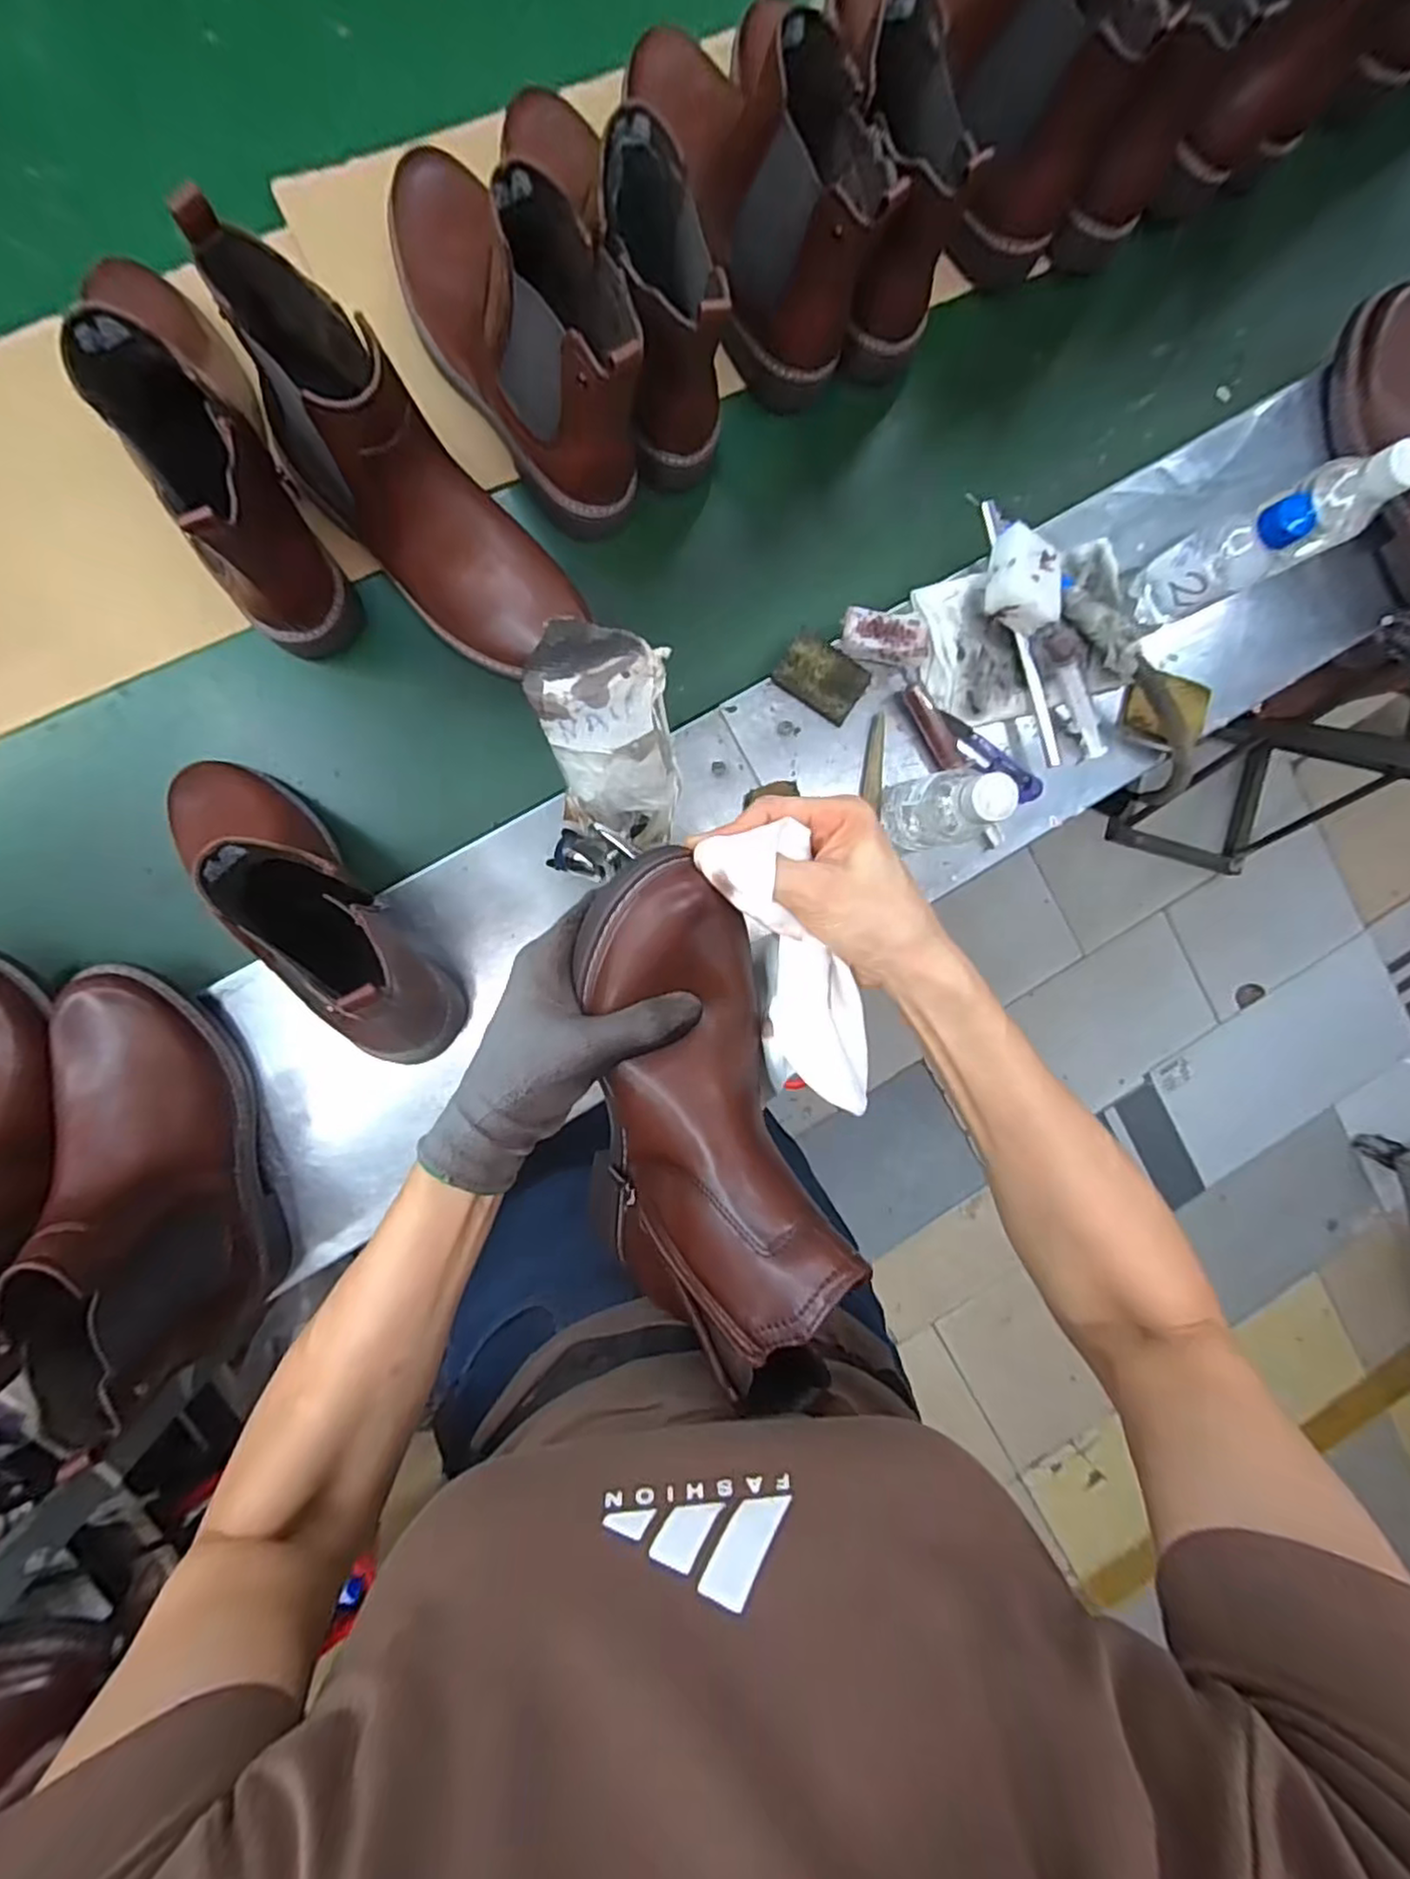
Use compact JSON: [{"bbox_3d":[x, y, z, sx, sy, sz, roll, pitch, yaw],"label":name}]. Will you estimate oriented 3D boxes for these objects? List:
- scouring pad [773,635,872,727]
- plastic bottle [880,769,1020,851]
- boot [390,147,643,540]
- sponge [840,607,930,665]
[{"bbox_3d":[0.095,-0.211,0.559,0.068,0.012,0.048,32,88,-8],"label":"scouring pad"},{"bbox_3d":[0.176,-0.098,0.515,0.045,0.130,0.053,-14,94,-7],"label":"plastic bottle"},{"bbox_3d":[-0.136,-0.438,0.473,0.090,0.159,0.265,-38,97,-5],"label":"boot"},{"bbox_3d":[0.143,-0.238,0.545,0.071,0.029,0.033,6,91,-8],"label":"sponge"}]

